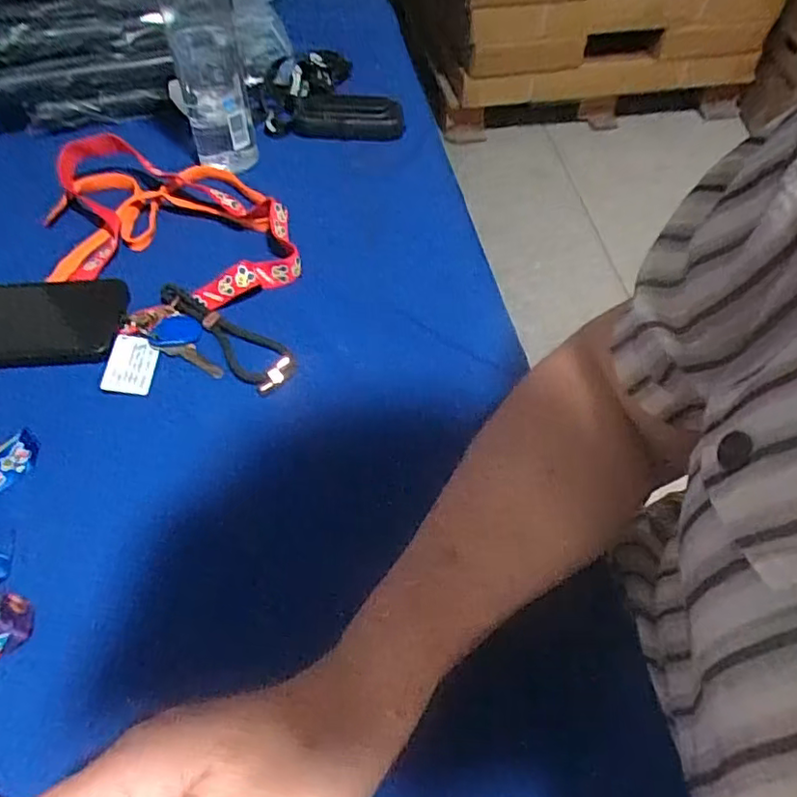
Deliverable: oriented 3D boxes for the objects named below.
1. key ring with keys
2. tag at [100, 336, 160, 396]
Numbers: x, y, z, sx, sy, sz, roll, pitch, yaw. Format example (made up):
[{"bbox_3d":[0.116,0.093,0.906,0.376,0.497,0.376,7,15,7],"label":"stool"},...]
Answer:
[{"bbox_3d":[-0.135,-0.042,0.441,0.129,0.010,0.052,26,57,19],"label":"key ring with keys"},{"bbox_3d":[-0.186,-0.024,0.432,0.031,0.006,0.046,8,54,-12],"label":"tag"}]

